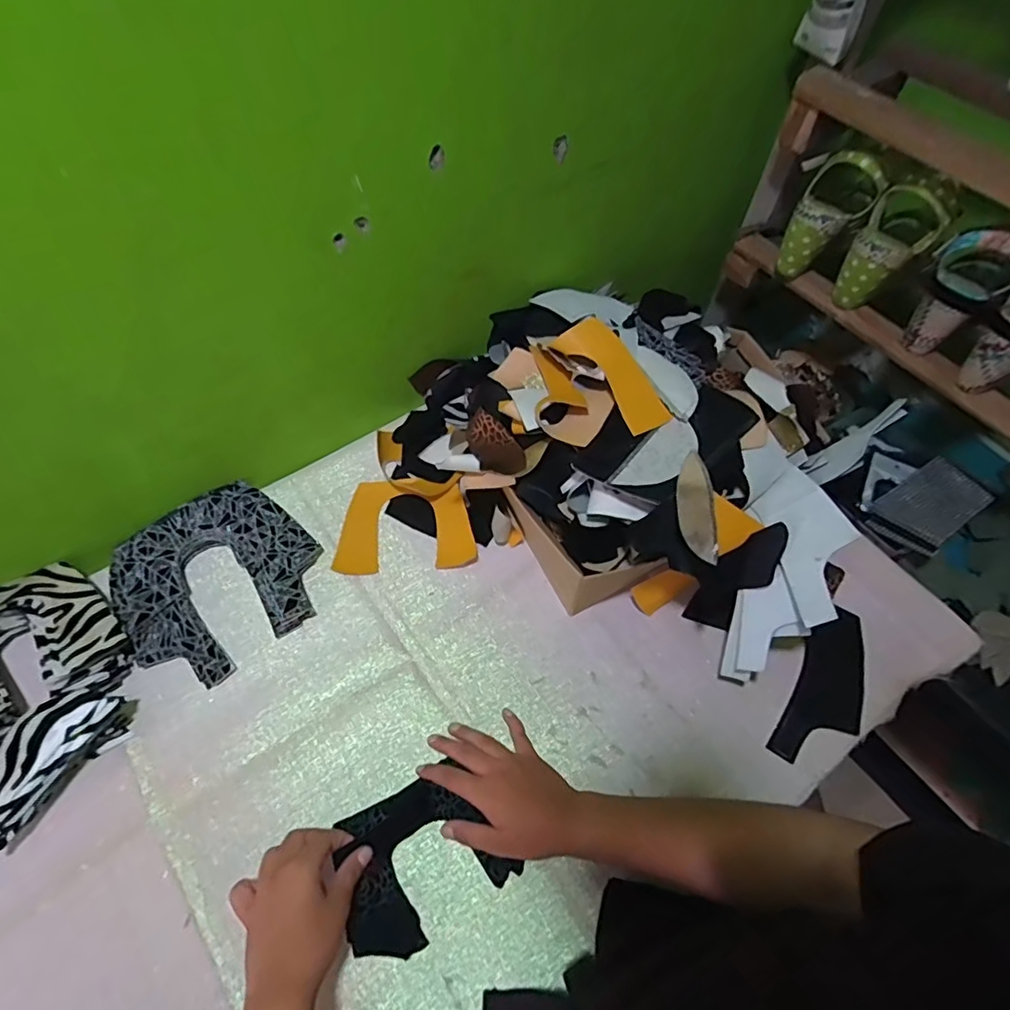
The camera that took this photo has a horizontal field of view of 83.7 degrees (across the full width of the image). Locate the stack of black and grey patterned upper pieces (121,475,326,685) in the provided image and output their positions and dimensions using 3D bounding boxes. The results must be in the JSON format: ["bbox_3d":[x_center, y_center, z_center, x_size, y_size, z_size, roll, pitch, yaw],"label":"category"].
[{"bbox_3d":[-0.301,0.076,0.598,0.191,0.032,0.183,-34,67,-21],"label":"stack of black and grey patterned upper pieces"}]

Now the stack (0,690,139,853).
[{"bbox_3d":[-0.404,0.221,0.497,0.067,0.051,0.137,34,63,15],"label":"stack"}]

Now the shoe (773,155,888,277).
[{"bbox_3d":[0.384,-0.350,0.689,0.078,0.141,0.065,44,40,20],"label":"shoe"}]

